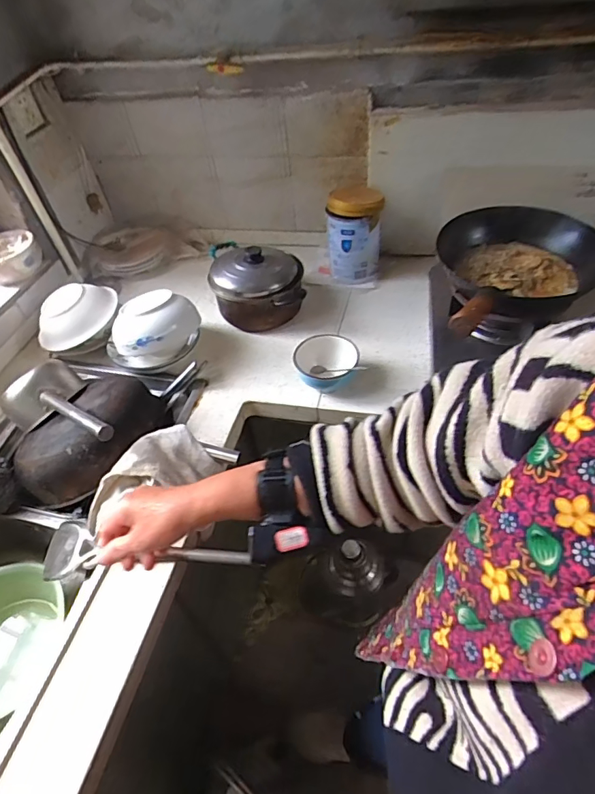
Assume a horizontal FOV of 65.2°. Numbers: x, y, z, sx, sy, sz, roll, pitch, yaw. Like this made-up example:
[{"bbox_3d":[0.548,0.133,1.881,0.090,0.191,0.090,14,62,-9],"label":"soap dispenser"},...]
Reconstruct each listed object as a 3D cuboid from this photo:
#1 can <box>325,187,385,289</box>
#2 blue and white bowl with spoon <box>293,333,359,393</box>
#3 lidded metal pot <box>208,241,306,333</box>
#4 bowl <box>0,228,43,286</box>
[{"bbox_3d":[0.140,-0.394,1.134,0.130,0.215,0.135,1,49,7],"label":"can"},{"bbox_3d":[0.057,-0.059,0.924,0.127,0.072,0.118,-3,48,4],"label":"blue and white bowl with spoon"},{"bbox_3d":[-0.092,-0.269,1.082,0.208,0.144,0.244,-7,48,0],"label":"lidded metal pot"},{"bbox_3d":[-0.684,-0.328,1.103,0.145,0.068,0.148,-26,51,-16],"label":"bowl"}]

